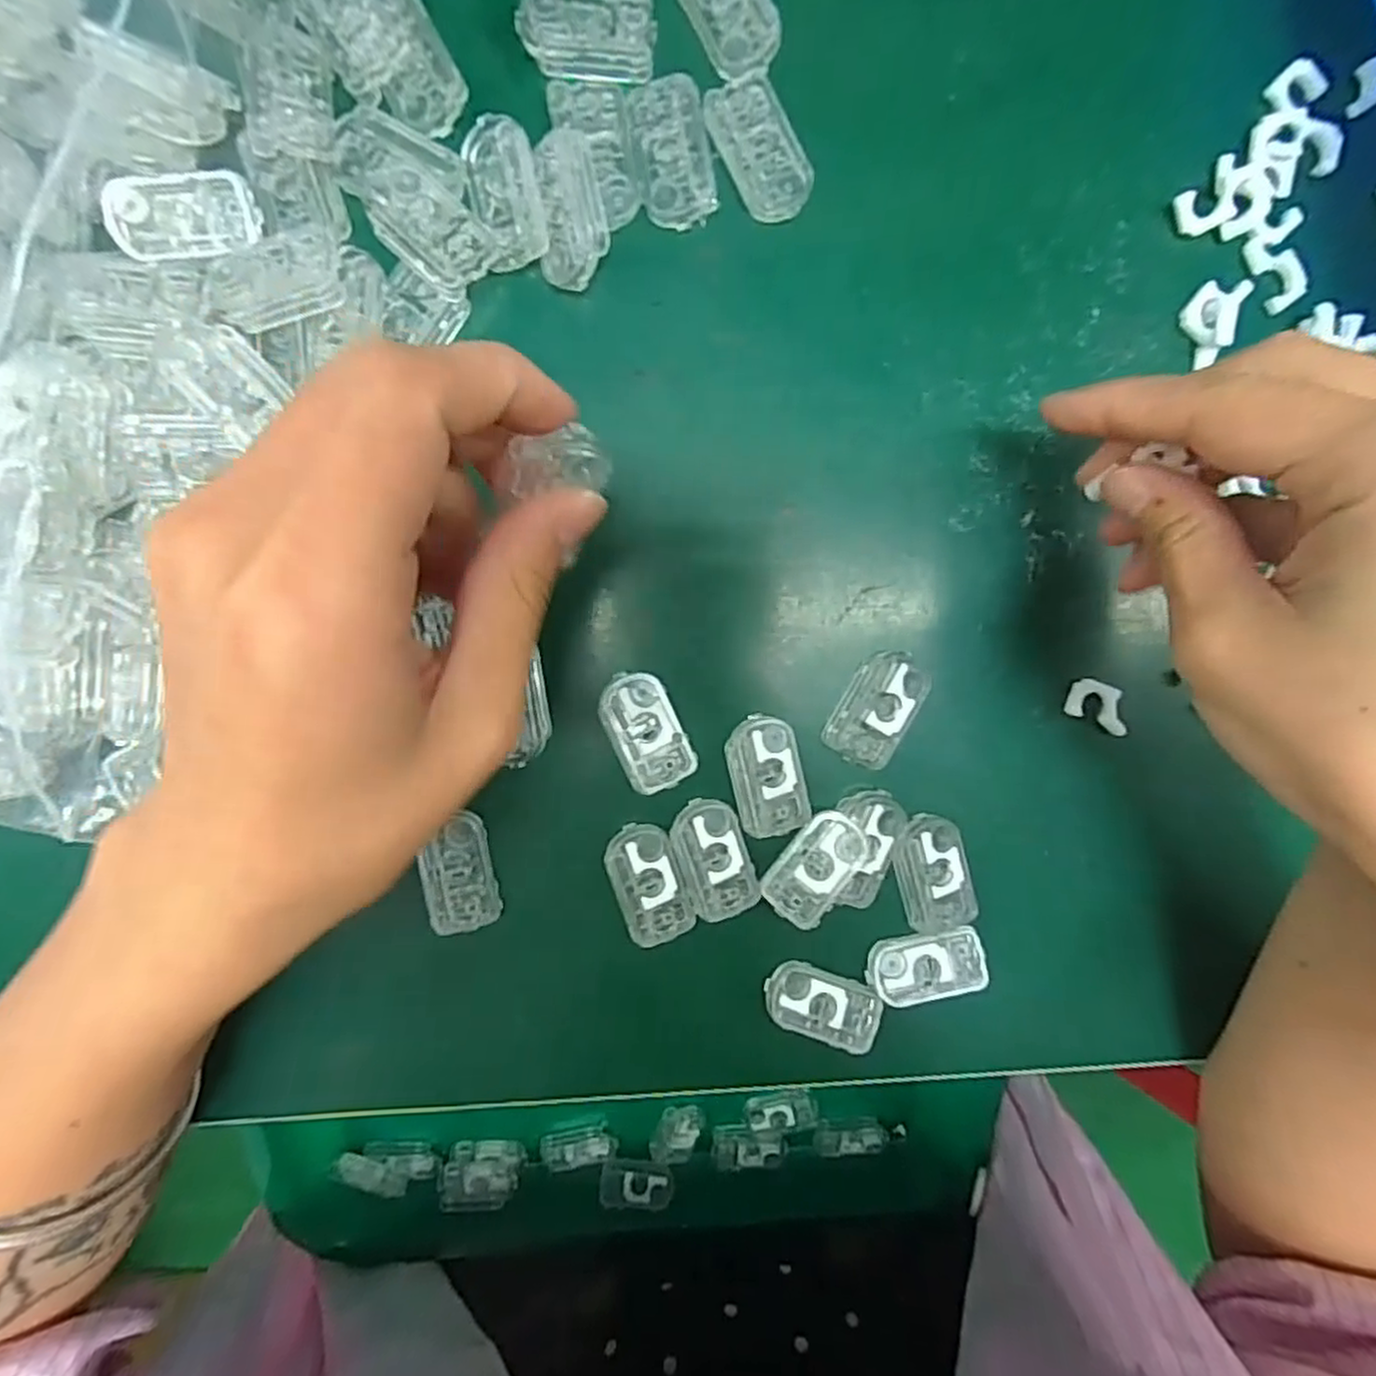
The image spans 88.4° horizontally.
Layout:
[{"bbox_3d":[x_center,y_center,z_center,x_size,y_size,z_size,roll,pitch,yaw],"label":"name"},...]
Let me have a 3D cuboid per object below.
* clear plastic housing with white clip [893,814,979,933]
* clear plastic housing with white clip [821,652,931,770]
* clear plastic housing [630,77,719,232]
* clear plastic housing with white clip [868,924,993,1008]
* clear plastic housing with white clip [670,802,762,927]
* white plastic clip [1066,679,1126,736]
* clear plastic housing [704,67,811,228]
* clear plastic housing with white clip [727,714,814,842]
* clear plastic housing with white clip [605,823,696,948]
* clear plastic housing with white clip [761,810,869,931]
[{"bbox_3d":[0.078,0.059,0.224,0.022,0.006,0.038,-16,93,-2],"label":"clear plastic housing with white clip"},{"bbox_3d":[0.059,0.006,0.221,0.022,0.009,0.035,29,90,-4],"label":"clear plastic housing with white clip"},{"bbox_3d":[-0.004,-0.152,0.200,0.020,0.004,0.037,-12,93,-2],"label":"clear plastic housing"},{"bbox_3d":[0.077,0.089,0.224,0.036,0.004,0.021,-9,93,-3],"label":"clear plastic housing with white clip"},{"bbox_3d":[0.008,0.053,0.220,0.021,0.005,0.037,-18,93,-2],"label":"clear plastic housing with white clip"},{"bbox_3d":[0.131,0.006,0.225,0.019,0.006,0.013,25,91,-4],"label":"white plastic clip"},{"bbox_3d":[0.021,-0.155,0.202,0.020,0.004,0.037,-30,93,-1],"label":"clear plastic housing"},{"bbox_3d":[0.025,0.027,0.219,0.022,0.006,0.037,-13,93,-2],"label":"clear plastic housing with white clip"},{"bbox_3d":[-0.012,0.061,0.218,0.020,0.005,0.037,-20,93,-2],"label":"clear plastic housing with white clip"},{"bbox_3d":[0.039,0.055,0.217,0.019,0.010,0.036,34,90,-4],"label":"clear plastic housing with white clip"}]

